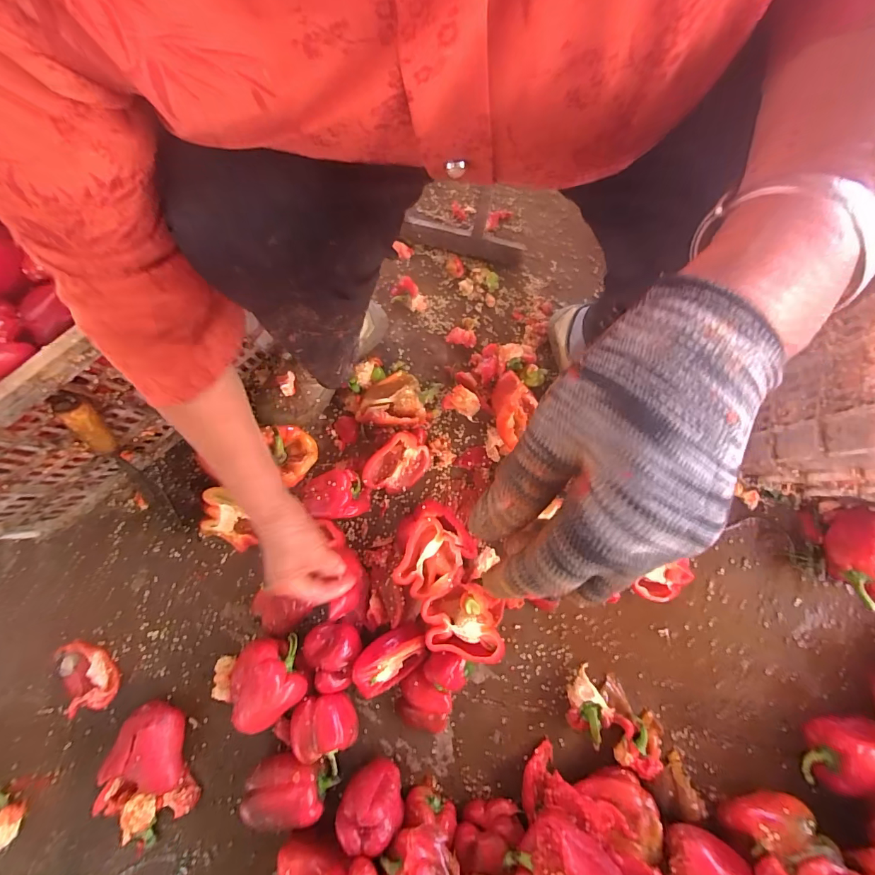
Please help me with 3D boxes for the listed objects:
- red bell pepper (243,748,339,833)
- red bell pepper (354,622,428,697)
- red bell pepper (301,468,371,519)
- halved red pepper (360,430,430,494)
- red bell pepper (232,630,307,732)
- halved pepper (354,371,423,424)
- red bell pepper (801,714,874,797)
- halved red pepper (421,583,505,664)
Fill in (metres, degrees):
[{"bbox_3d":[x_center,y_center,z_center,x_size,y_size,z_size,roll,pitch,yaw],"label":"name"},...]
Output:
[{"bbox_3d":[-0.197,0.461,0.558,0.120,0.077,0.071,-6,80,0],"label":"red bell pepper"},{"bbox_3d":[-0.065,0.305,0.570,0.108,0.059,0.072,-41,82,-7],"label":"red bell pepper"},{"bbox_3d":[-0.152,0.086,0.626,0.090,0.056,0.071,-6,80,-1],"label":"red bell pepper"},{"bbox_3d":[-0.058,0.040,0.637,0.117,0.045,0.072,-41,82,-7],"label":"halved red pepper"},{"bbox_3d":[-0.235,0.331,0.572,0.098,0.096,0.098,0,81,1],"label":"red bell pepper"},{"bbox_3d":[-0.075,-0.050,0.643,0.108,0.062,0.087,-13,80,-2],"label":"halved pepper"},{"bbox_3d":[0.549,0.419,0.550,0.106,0.090,0.084,7,80,1],"label":"red bell pepper"},{"bbox_3d":[0.036,0.244,0.562,0.115,0.042,0.091,12,81,3],"label":"halved red pepper"}]

